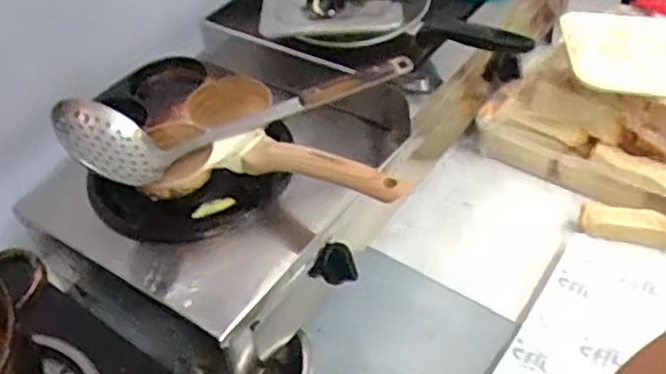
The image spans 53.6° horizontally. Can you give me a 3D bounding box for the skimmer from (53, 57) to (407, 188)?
[{"bbox_3d":[-0.097,-0.096,0.672,0.349,0.060,0.097,-22,47,-16],"label":"skimmer"}]

